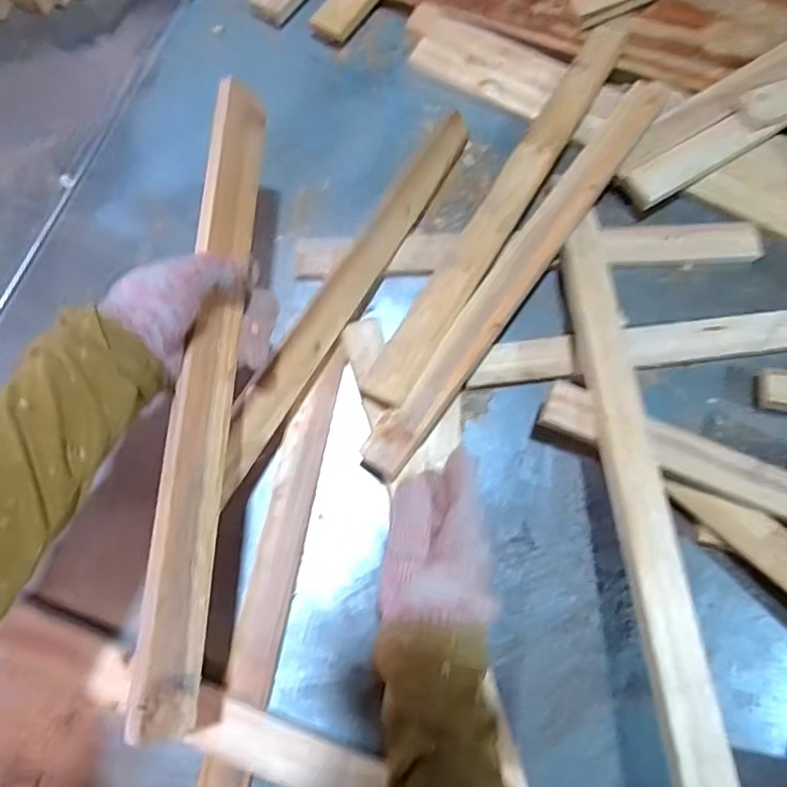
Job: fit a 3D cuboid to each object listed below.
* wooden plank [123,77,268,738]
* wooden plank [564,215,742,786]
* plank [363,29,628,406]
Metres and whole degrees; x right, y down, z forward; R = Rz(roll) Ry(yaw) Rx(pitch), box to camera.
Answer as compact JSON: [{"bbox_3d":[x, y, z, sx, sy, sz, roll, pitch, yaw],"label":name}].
[{"bbox_3d":[-0.129,-0.018,0.405,0.014,0.046,0.462,-10,70,35],"label":"wooden plank"},{"bbox_3d":[0.199,0.061,0.464,0.041,0.015,0.506,-1,63,-2],"label":"wooden plank"},{"bbox_3d":[0.117,-0.196,0.569,0.043,0.020,0.490,30,75,7],"label":"plank"}]

